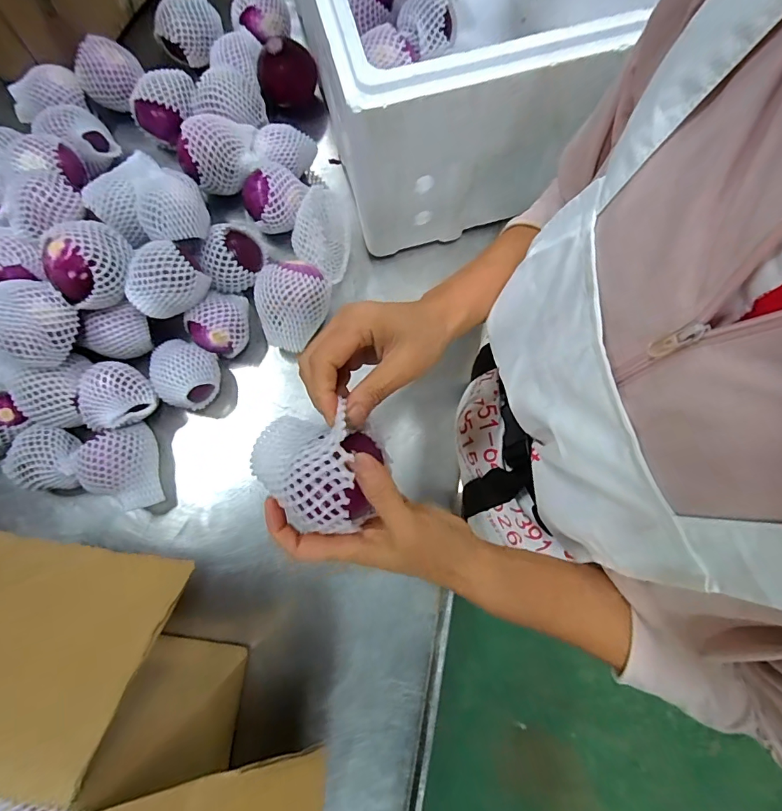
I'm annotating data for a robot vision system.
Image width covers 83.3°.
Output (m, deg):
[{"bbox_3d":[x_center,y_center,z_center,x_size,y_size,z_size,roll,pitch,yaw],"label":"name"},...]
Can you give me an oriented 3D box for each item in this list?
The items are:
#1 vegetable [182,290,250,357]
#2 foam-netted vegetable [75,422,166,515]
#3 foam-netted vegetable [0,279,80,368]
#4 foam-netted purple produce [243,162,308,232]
[{"bbox_3d":[-0.205,-0.102,0.546,0.067,0.064,0.081,35,79,8],"label":"vegetable"},{"bbox_3d":[-0.310,0.074,0.512,0.070,0.062,0.098,-16,77,-4],"label":"foam-netted vegetable"},{"bbox_3d":[-0.393,-0.090,0.476,0.078,0.096,0.085,0,77,0],"label":"foam-netted vegetable"},{"bbox_3d":[-0.155,-0.266,0.586,0.074,0.076,0.079,31,78,7],"label":"foam-netted purple produce"}]

